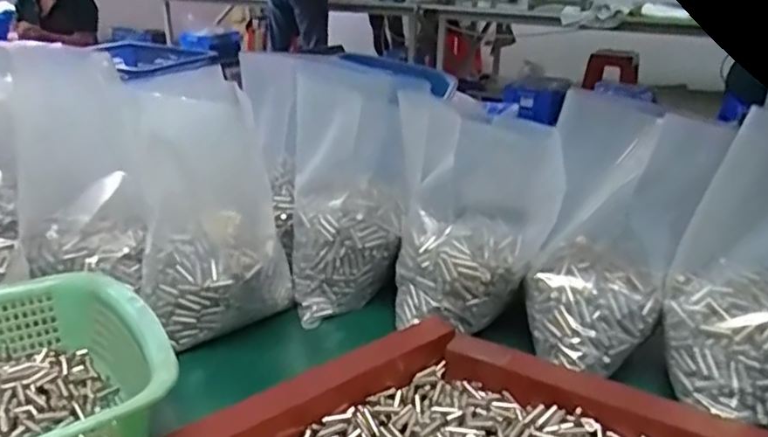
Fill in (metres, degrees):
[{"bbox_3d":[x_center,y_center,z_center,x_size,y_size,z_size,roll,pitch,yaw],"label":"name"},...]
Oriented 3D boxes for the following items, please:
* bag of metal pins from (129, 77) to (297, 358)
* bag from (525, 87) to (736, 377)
[{"bbox_3d":[-0.160,-0.007,0.555,0.125,0.173,0.144,-8,26,-16],"label":"bag of metal pins"},{"bbox_3d":[0.182,0.013,0.473,0.121,0.190,0.111,10,26,21],"label":"bag"}]

